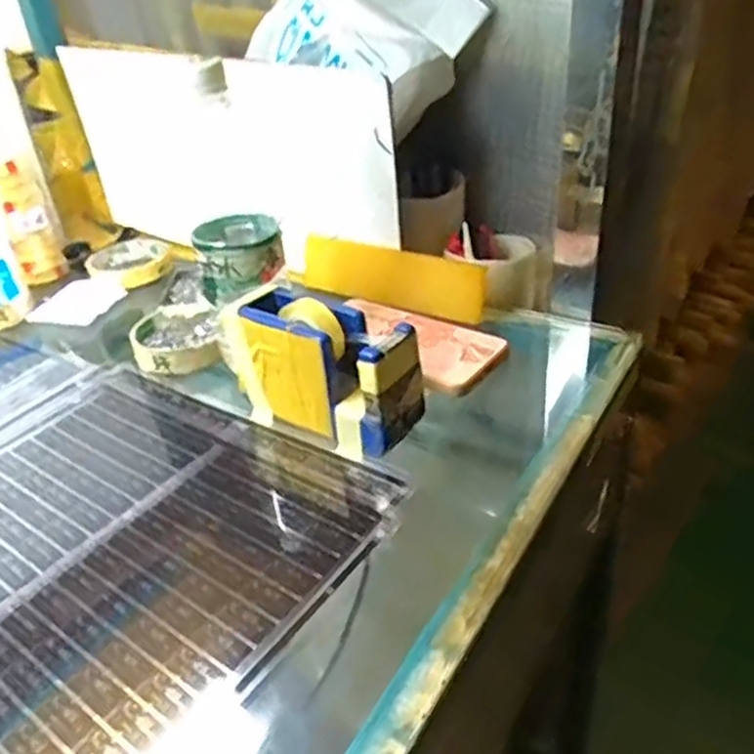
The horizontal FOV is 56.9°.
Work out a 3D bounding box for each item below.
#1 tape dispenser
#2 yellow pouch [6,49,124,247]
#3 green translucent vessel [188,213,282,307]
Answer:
[{"bbox_3d":[-0.037,-0.005,0.466,0.137,0.082,0.051,18,40,33],"label":"tape dispenser"},{"bbox_3d":[-0.360,-0.258,0.801,0.061,0.198,0.043,-19,35,-18],"label":"yellow pouch"},{"bbox_3d":[-0.101,-0.093,0.521,0.060,0.042,0.073,-10,33,-5],"label":"green translucent vessel"}]

